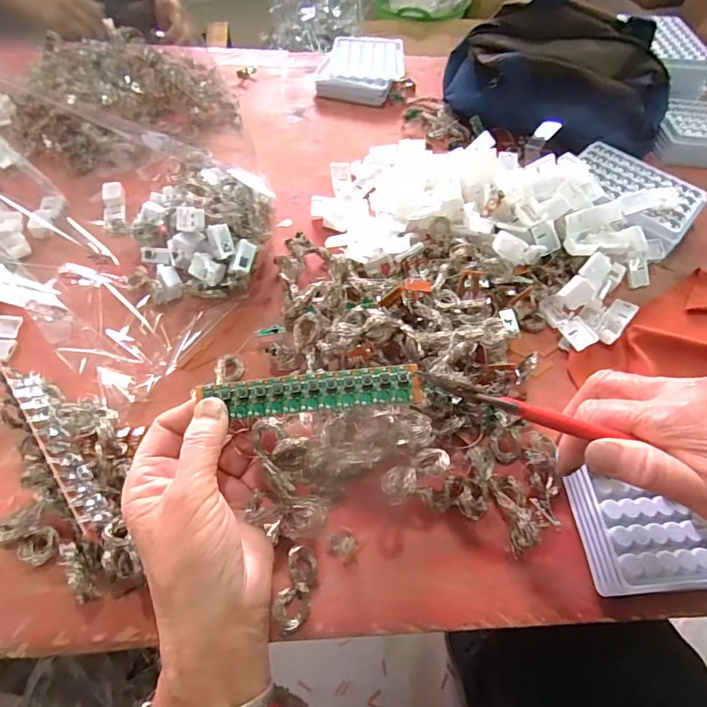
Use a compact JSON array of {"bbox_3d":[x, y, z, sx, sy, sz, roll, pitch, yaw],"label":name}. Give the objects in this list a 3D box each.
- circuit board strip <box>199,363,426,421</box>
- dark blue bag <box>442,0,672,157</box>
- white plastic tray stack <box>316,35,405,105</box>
[{"bbox_3d":[-0.024,0.022,0.260,0.120,0.004,0.021,-6,78,2],"label":"circuit board strip"},{"bbox_3d":[0.226,-0.311,0.507,0.243,0.093,0.147,26,60,13],"label":"dark blue bag"},{"bbox_3d":[0.015,-0.371,0.599,0.097,0.020,0.147,12,57,5],"label":"white plastic tray stack"}]

